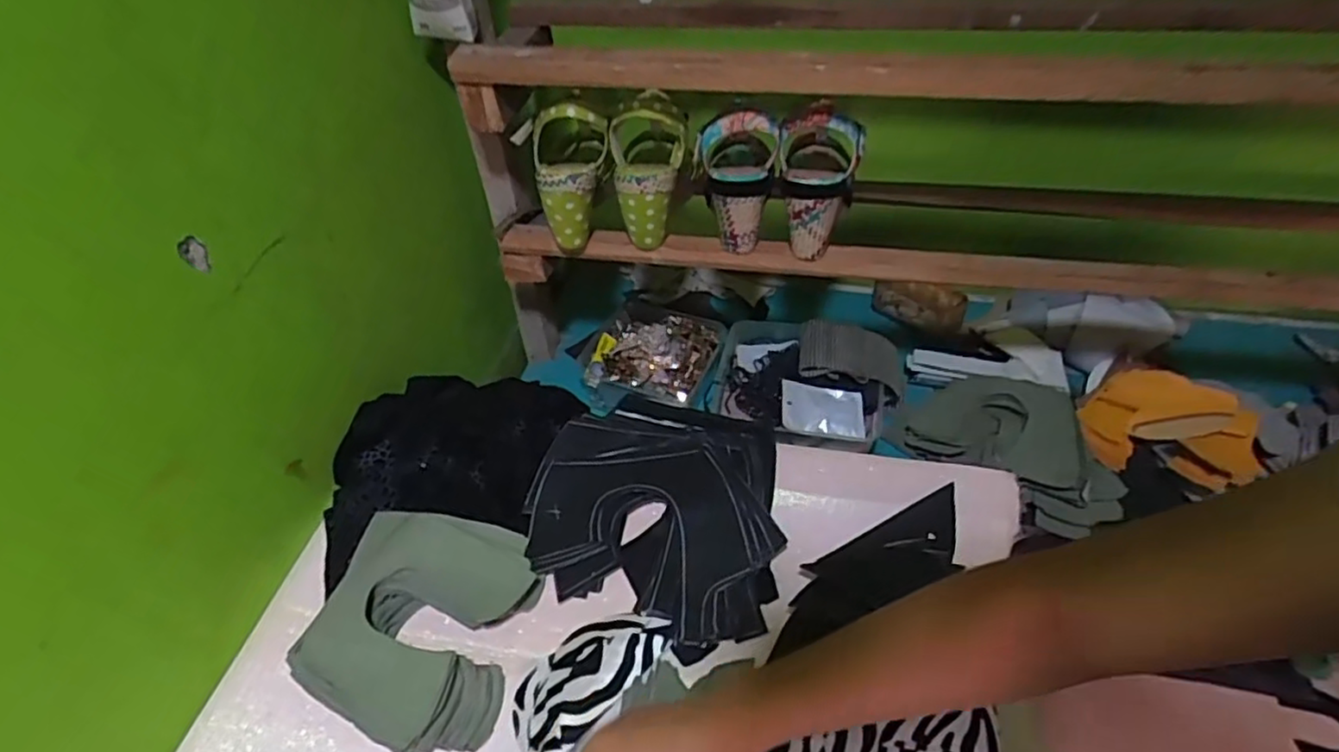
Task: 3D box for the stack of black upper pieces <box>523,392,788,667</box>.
[{"bbox_3d":[-0.008,0.113,0.606,0.219,0.039,0.215,13,46,16],"label":"stack of black upper pieces"}]

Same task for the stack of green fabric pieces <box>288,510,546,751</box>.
[{"bbox_3d":[-0.194,0.191,0.524,0.149,0.053,0.161,6,44,9],"label":"stack of green fabric pieces"}]

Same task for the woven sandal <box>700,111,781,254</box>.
[{"bbox_3d":[0.068,-0.195,0.678,0.080,0.129,0.066,2,44,5],"label":"woven sandal"}]

